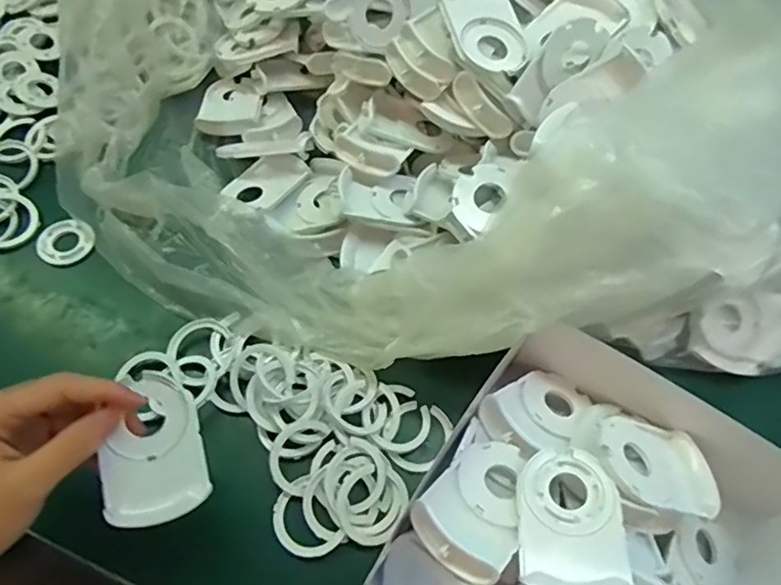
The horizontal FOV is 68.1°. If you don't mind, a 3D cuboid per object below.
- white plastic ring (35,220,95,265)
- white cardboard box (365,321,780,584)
[{"bbox_3d":[-0.270,-0.042,0.480,0.044,0.007,0.039,-26,65,-18],"label":"white plastic ring"},{"bbox_3d":[0.130,0.144,0.351,0.200,0.082,0.222,33,63,14],"label":"white cardboard box"}]

